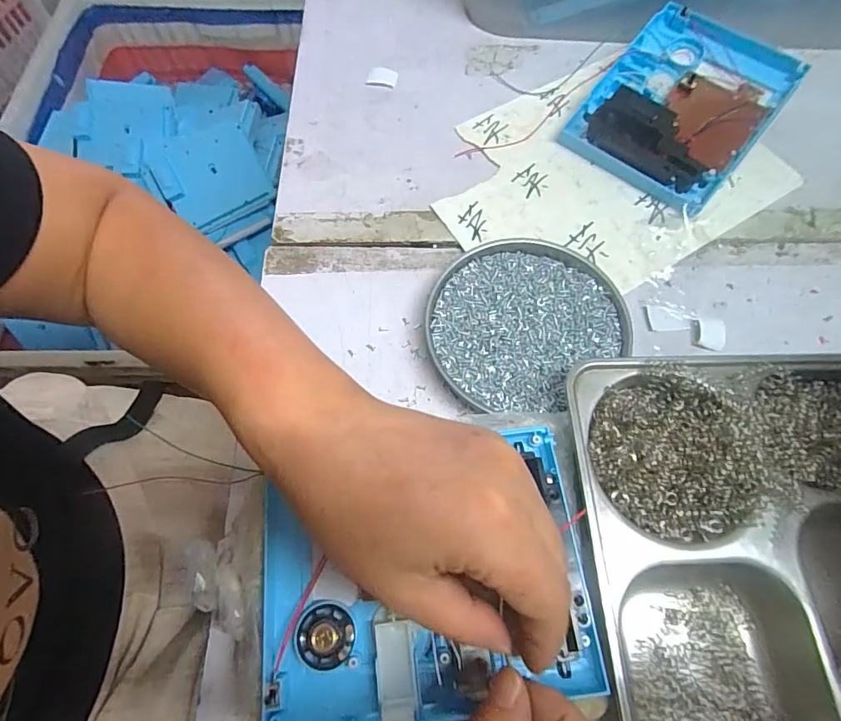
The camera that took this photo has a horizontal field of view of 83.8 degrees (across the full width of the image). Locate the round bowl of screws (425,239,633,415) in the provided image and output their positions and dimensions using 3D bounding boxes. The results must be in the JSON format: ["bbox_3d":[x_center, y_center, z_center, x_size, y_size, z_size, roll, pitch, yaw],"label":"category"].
[{"bbox_3d":[0.070,-0.026,0.332,0.132,0.018,0.122,-1,66,1],"label":"round bowl of screws"}]

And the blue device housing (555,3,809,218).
[{"bbox_3d":[0.221,-0.219,0.395,0.130,0.048,0.168,39,72,17],"label":"blue device housing"}]

